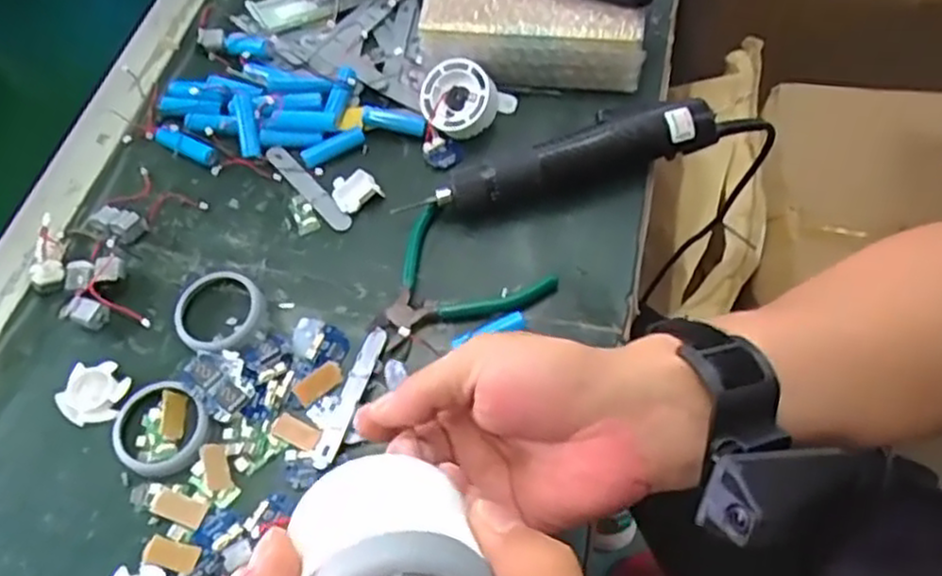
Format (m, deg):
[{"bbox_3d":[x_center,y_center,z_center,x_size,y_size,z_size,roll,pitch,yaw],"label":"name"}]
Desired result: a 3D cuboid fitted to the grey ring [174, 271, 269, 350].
[{"bbox_3d":[-0.168,0.015,0.490,0.056,0.012,0.058,-1,61,2],"label":"grey ring"}]

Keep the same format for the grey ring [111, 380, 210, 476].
[{"bbox_3d":[-0.193,0.085,0.453,0.059,0.009,0.057,-1,61,2],"label":"grey ring"}]

